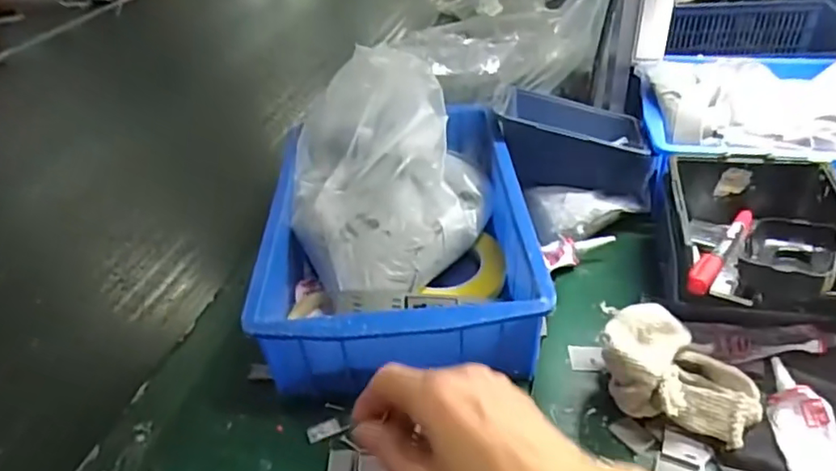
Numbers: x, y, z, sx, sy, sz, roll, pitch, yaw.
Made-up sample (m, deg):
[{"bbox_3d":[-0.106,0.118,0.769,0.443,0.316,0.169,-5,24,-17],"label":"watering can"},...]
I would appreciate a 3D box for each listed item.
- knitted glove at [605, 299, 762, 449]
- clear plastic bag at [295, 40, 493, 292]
[{"bbox_3d":[0.168,0.093,0.371,0.098,0.054,0.063,18,43,27],"label":"knitted glove"},{"bbox_3d":[-0.028,-0.070,0.490,0.159,0.126,0.226,-5,38,1],"label":"clear plastic bag"}]

